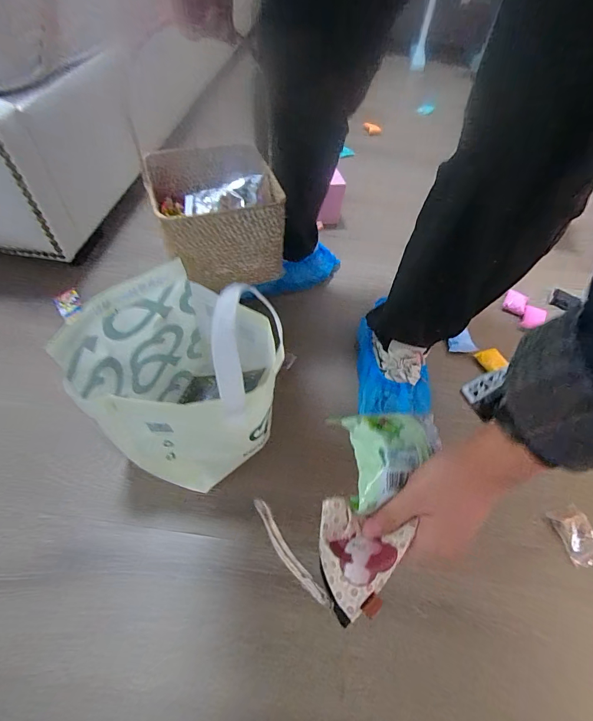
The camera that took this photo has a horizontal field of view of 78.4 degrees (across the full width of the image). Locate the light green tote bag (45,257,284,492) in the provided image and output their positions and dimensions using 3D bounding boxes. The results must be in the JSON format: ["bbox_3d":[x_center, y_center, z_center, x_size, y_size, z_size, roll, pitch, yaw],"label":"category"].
[{"bbox_3d":[-0.138,0.029,0.473,0.214,0.268,0.212,30,58,17],"label":"light green tote bag"}]

